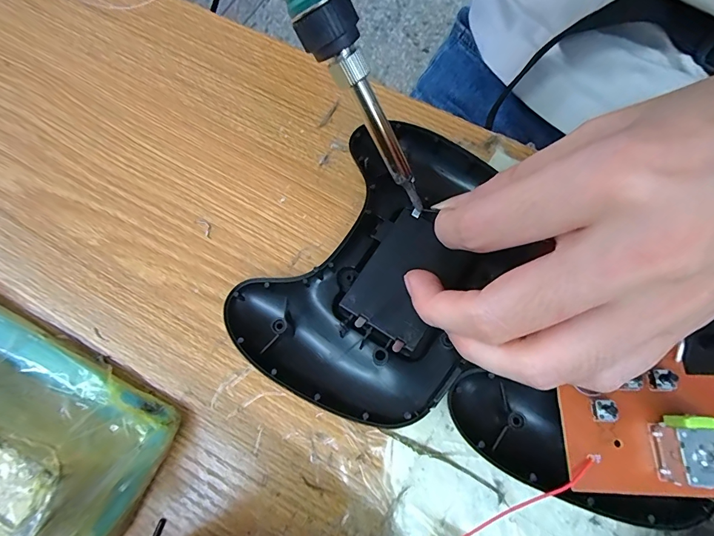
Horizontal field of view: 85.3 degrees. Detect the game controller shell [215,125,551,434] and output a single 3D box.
[{"bbox_3d":[0.013,0.000,0.164,0.088,0.020,0.122,32,75,12],"label":"game controller shell"}]

